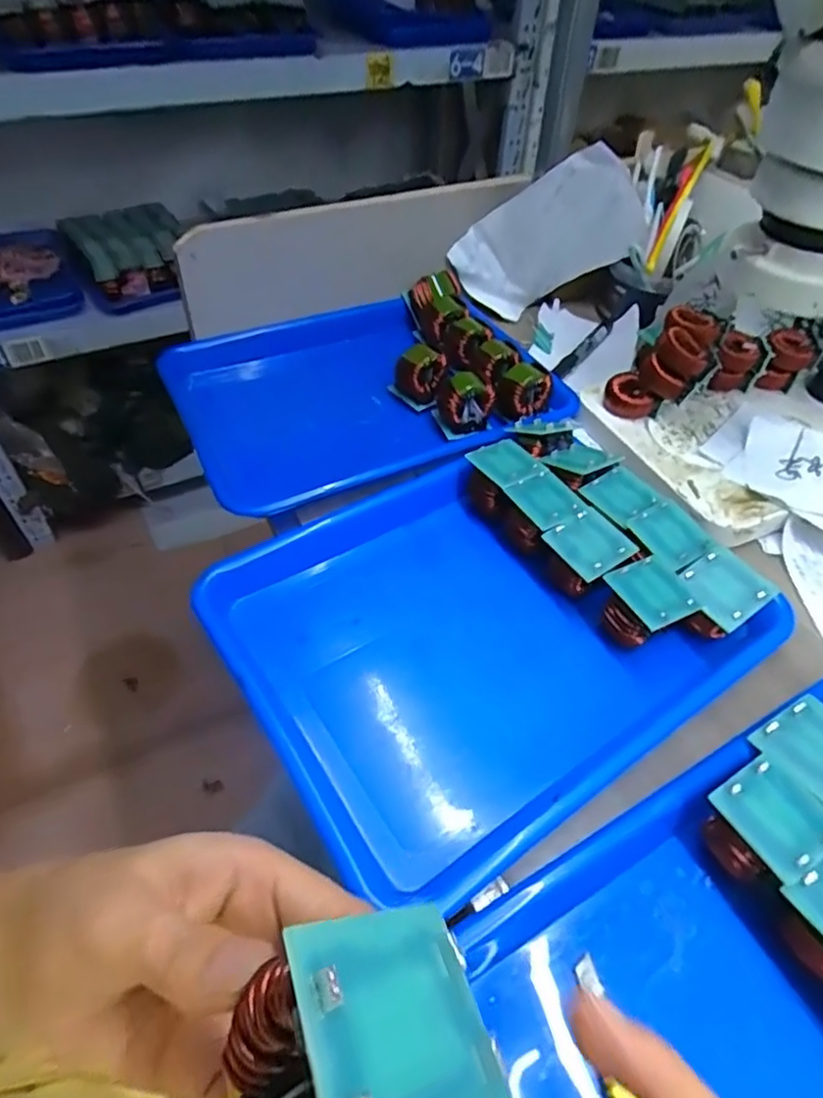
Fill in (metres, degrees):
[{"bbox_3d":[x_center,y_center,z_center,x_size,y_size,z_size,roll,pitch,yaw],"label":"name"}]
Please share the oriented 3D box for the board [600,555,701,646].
[{"bbox_3d":[0.150,0.035,0.388,0.046,0.032,0.046,-18,52,-19],"label":"board"}]

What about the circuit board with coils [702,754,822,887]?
[{"bbox_3d":[0.175,0.138,0.302,0.044,0.036,0.046,-23,53,-22],"label":"circuit board with coils"}]

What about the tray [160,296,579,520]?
[{"bbox_3d":[-0.043,-0.127,0.577,0.303,0.088,0.238,-21,52,-20],"label":"tray"}]

